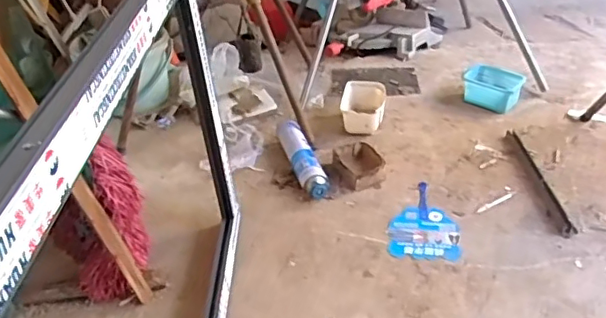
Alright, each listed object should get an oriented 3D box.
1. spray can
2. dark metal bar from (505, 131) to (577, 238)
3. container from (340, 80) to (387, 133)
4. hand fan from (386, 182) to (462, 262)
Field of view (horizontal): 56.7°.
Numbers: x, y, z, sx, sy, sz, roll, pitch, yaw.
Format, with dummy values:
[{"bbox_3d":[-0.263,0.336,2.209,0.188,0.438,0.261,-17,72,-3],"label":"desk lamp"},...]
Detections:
[{"bbox_3d":[-0.006,-0.007,1.540,0.079,0.058,0.326,-11,35,-10],"label":"spray can"},{"bbox_3d":[0.592,0.050,1.436,0.044,0.030,0.398,-4,35,0],"label":"dark metal bar"},{"bbox_3d":[0.187,-0.163,1.719,0.133,0.093,0.211,1,35,8],"label":"container"},{"bbox_3d":[0.290,0.141,1.358,0.158,0.011,0.262,2,35,9],"label":"hand fan"}]

